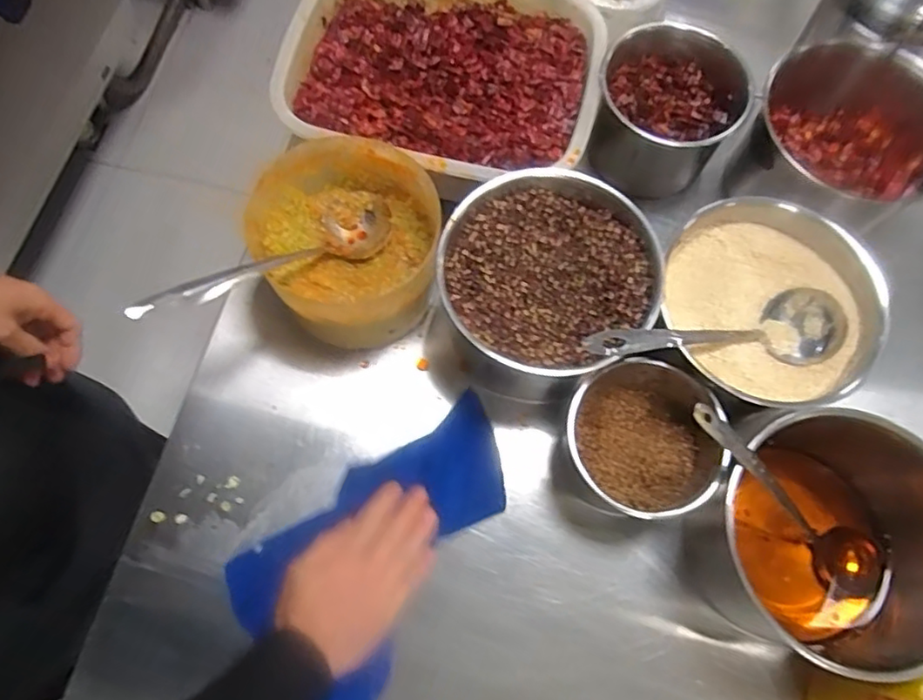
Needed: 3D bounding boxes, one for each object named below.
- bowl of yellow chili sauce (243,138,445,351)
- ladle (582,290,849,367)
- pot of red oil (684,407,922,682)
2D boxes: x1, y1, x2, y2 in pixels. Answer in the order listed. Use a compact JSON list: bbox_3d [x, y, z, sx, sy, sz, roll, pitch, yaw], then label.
[{"bbox_3d":[-0.111,-0.103,0.603,0.177,0.097,0.172,0,71,-1],"label":"bowl of yellow chili sauce"},{"bbox_3d":[0.220,-0.015,0.534,0.252,0.047,0.067,-3,70,-20],"label":"ladle"},{"bbox_3d":[0.292,0.153,0.514,0.174,0.146,0.170,0,71,-1],"label":"pot of red oil"}]

